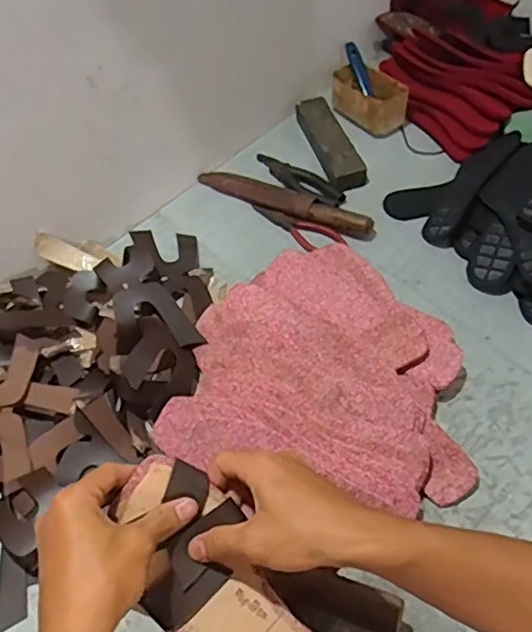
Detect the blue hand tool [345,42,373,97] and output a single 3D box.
[{"bbox_3d":[0.154,-0.407,0.995,0.015,0.019,0.097,-19,85,-12],"label":"blue hand tool"}]

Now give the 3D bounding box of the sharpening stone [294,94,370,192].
[{"bbox_3d":[0.101,-0.277,0.944,0.053,0.027,0.193,-15,54,-7],"label":"sharpening stone"}]

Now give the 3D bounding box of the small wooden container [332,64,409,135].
[{"bbox_3d":[0.173,-0.360,0.990,0.089,0.048,0.130,-37,60,-22],"label":"small wooden container"}]

